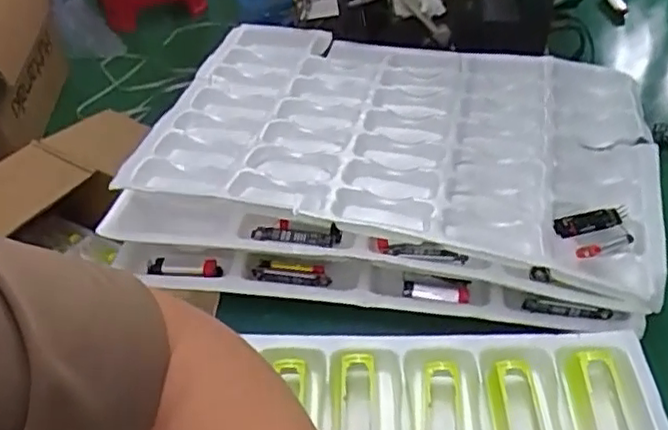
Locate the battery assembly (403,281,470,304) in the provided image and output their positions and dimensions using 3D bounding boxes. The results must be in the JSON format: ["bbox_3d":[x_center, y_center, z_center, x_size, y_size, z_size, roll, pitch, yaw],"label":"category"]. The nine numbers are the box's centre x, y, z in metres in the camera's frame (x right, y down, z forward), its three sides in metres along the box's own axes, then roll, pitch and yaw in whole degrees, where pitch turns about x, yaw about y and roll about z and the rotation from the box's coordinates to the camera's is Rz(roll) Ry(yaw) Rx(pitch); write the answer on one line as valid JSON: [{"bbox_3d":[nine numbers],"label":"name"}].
[{"bbox_3d":[0.087,0.066,0.555,0.055,0.013,0.010,6,45,8],"label":"battery assembly"}]

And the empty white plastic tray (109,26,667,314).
[{"bbox_3d":[0.065,-0.087,0.629,0.463,0.034,0.324,8,45,10],"label":"empty white plastic tray"}]

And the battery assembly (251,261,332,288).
[{"bbox_3d":[-0.037,0.050,0.564,0.068,0.017,0.014,10,46,12],"label":"battery assembly"}]

